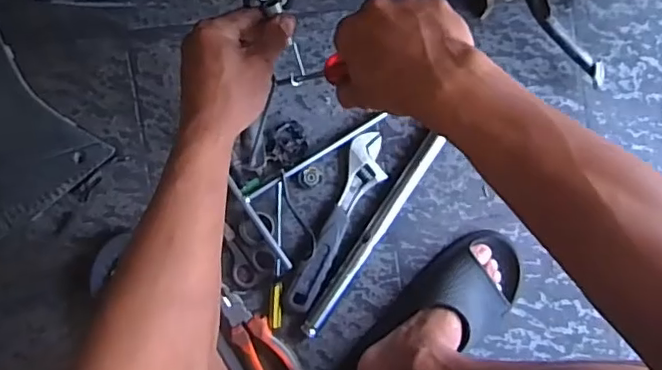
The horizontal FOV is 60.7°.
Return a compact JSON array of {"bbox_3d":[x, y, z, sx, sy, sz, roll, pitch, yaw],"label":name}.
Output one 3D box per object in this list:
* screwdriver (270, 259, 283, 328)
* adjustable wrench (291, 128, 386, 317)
[{"bbox_3d":[-0.069,0.138,0.715,0.015,0.011,0.104,1,91,-9],"label":"screwdriver"},{"bbox_3d":[0.014,0.048,0.726,0.051,0.014,0.240,22,87,-8],"label":"adjustable wrench"}]

